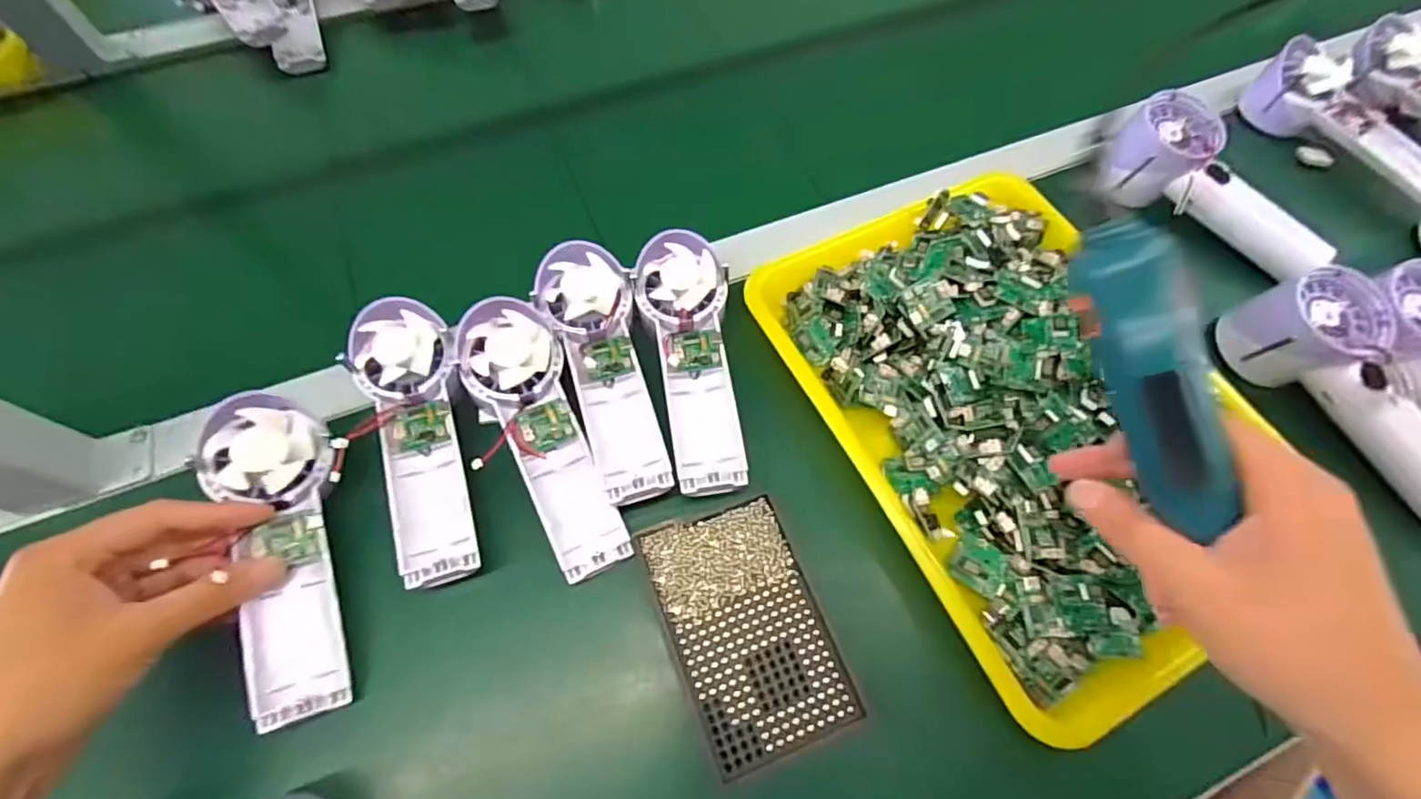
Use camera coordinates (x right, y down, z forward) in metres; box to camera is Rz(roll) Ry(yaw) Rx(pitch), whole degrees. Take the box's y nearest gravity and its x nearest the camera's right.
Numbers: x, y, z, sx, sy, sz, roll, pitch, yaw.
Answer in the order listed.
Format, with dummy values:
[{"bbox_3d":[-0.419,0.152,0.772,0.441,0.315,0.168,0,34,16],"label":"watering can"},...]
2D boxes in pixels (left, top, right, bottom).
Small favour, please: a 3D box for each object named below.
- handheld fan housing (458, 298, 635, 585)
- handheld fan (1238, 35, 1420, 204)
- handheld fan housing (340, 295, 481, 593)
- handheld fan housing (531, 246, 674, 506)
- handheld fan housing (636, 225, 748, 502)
[{"bbox_3d":[-0.101,0.022,0.369,0.056,0.028,0.176,-23,82,-12],"label":"handheld fan housing"},{"bbox_3d":[0.544,-0.231,0.500,0.059,0.046,0.172,-36,70,-17],"label":"handheld fan"},{"bbox_3d":[-0.176,0.021,0.363,0.058,0.037,0.174,-22,67,-11],"label":"handheld fan housing"},{"bbox_3d":[-0.069,-0.021,0.382,0.056,0.030,0.175,-15,66,-8],"label":"handheld fan housing"},{"bbox_3d":[-0.014,-0.027,0.387,0.059,0.035,0.172,-4,65,-3],"label":"handheld fan housing"}]

